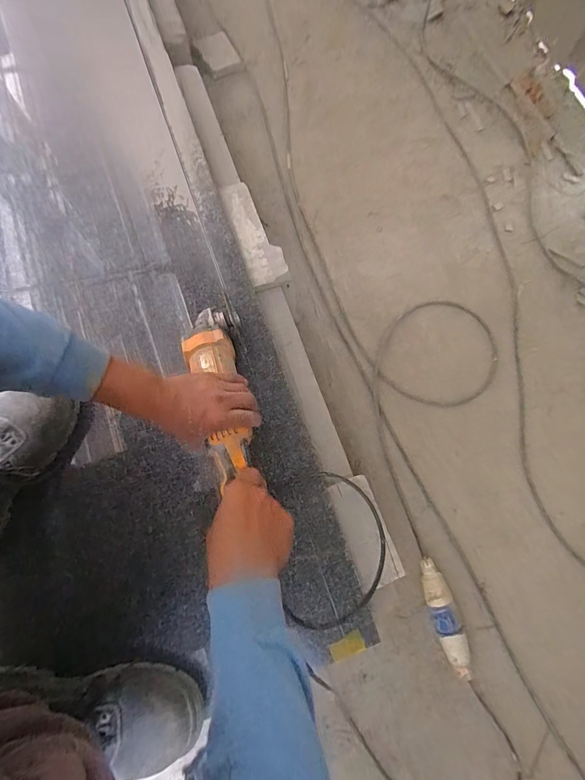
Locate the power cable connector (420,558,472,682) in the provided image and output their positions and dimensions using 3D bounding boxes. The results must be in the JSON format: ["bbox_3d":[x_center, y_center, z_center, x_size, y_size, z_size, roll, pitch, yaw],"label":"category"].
[{"bbox_3d":[0.280,0.423,0.675,0.046,0.054,0.195,-17,77,-6],"label":"power cable connector"}]

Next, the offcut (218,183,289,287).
[{"bbox_3d":[-0.080,-0.314,0.706,0.072,0.021,0.236,-19,78,-7],"label":"offcut"}]

